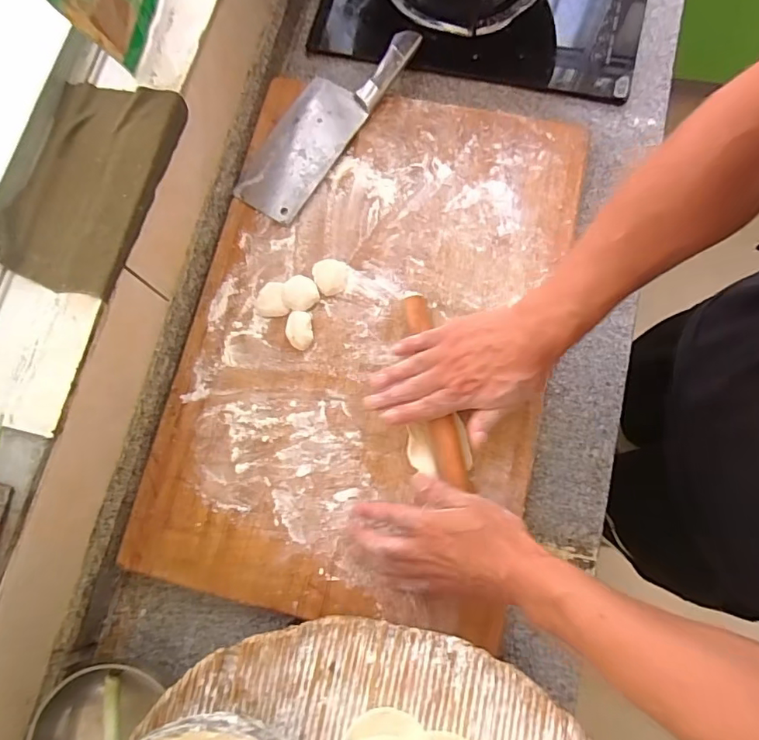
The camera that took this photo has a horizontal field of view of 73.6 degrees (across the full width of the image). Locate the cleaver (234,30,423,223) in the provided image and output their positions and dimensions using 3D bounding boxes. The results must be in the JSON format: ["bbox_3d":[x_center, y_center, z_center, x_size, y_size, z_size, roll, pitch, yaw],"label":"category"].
[{"bbox_3d":[-0.066,-0.304,0.602,0.090,0.018,0.272,33,83,10],"label":"cleaver"}]

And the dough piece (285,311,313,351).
[{"bbox_3d":[-0.088,-0.044,0.555,0.029,0.010,0.043,-10,78,2],"label":"dough piece"}]

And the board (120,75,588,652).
[{"bbox_3d":[-0.010,-0.040,0.558,0.378,0.025,0.573,13,79,4],"label":"board"}]

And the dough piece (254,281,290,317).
[{"bbox_3d":[-0.121,-0.077,0.563,0.036,0.014,0.039,-15,78,1],"label":"dough piece"}]

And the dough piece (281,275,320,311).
[{"bbox_3d":[-0.088,-0.085,0.562,0.039,0.011,0.040,-16,78,1],"label":"dough piece"}]

